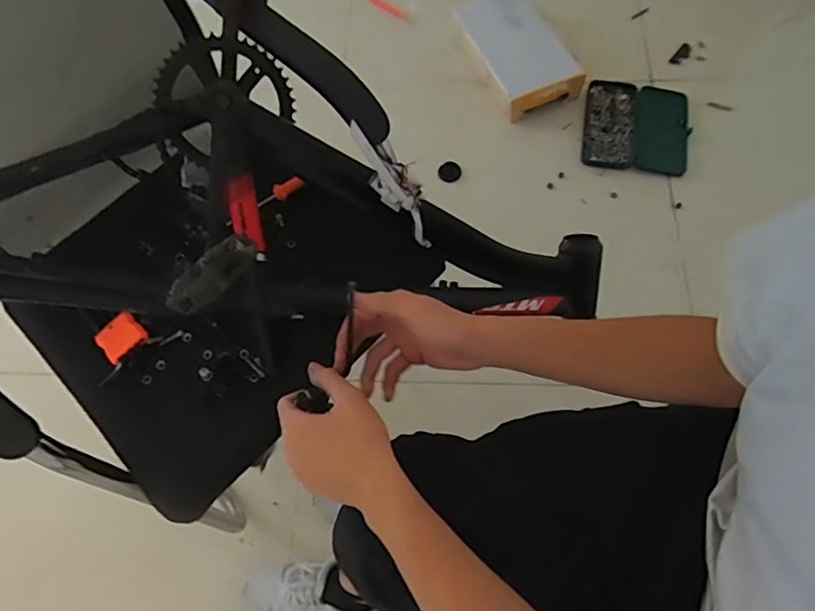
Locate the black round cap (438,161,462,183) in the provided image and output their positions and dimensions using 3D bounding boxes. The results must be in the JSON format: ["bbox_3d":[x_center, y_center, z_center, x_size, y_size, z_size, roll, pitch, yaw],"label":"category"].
[{"bbox_3d":[0.103,-0.327,1.357,0.054,0.011,0.063,4,69,6],"label":"black round cap"}]

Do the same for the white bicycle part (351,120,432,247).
[{"bbox_3d":[-0.015,-0.140,0.657,0.060,0.187,0.035,22,68,44],"label":"white bicycle part"}]

